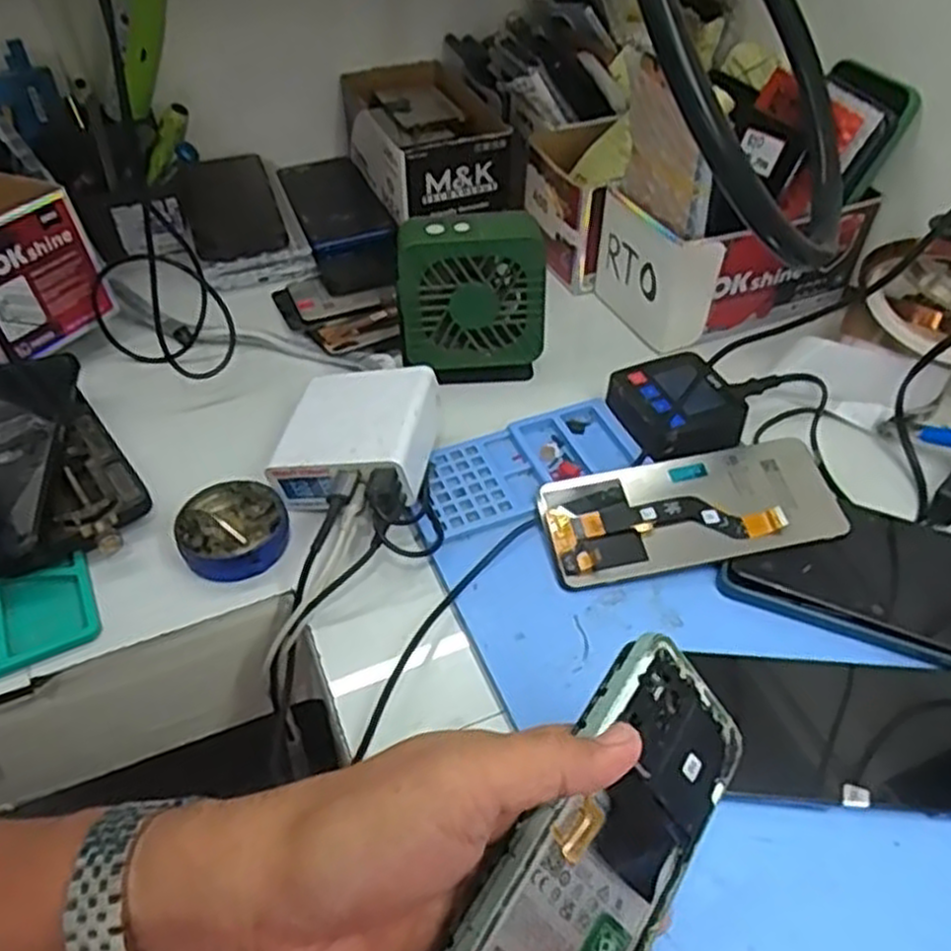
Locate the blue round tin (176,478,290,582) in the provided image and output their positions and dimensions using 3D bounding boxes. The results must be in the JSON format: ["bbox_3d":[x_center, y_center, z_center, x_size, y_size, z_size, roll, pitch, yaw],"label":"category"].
[{"bbox_3d":[-0.140,0.031,0.460,0.059,0.018,0.058,0,47,0],"label":"blue round tin"}]

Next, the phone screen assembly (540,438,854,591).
[{"bbox_3d":[0.122,0.020,0.457,0.164,0.007,0.074,-11,52,-2],"label":"phone screen assembly"}]

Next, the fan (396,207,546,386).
[{"bbox_3d":[-0.003,-0.118,0.538,0.097,0.109,0.041,-3,47,-4],"label":"fan"}]

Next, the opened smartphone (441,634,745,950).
[{"bbox_3d":[0.044,0.140,0.279,0.010,0.082,0.160,-4,42,55],"label":"opened smartphone"}]

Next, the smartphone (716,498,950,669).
[{"bbox_3d":[0.221,0.055,0.424,0.157,0.013,0.076,18,64,18],"label":"smartphone"}]

